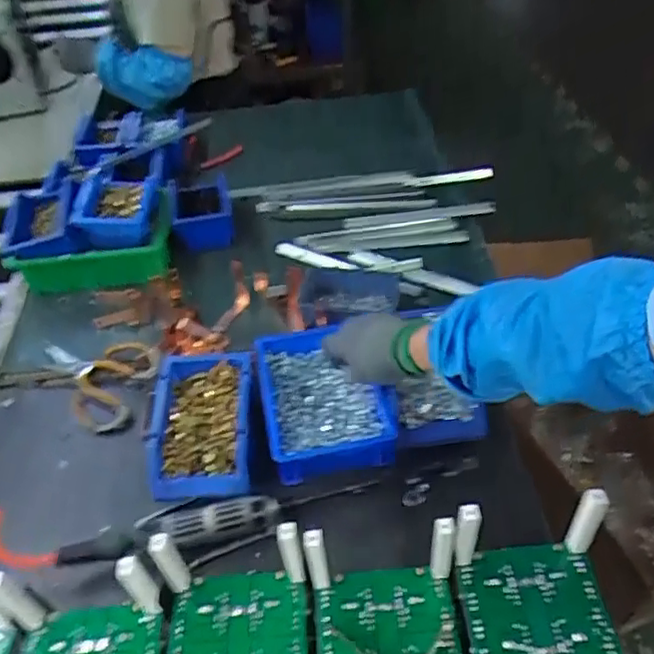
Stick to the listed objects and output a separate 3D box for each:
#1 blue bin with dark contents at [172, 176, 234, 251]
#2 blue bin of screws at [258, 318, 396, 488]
[{"bbox_3d":[-0.209,-0.194,1.071,0.098,0.069,0.147,-9,46,-5],"label":"blue bin with dark contents"},{"bbox_3d":[-0.007,0.085,0.785,0.146,0.058,0.193,-10,46,-6],"label":"blue bin of screws"}]

